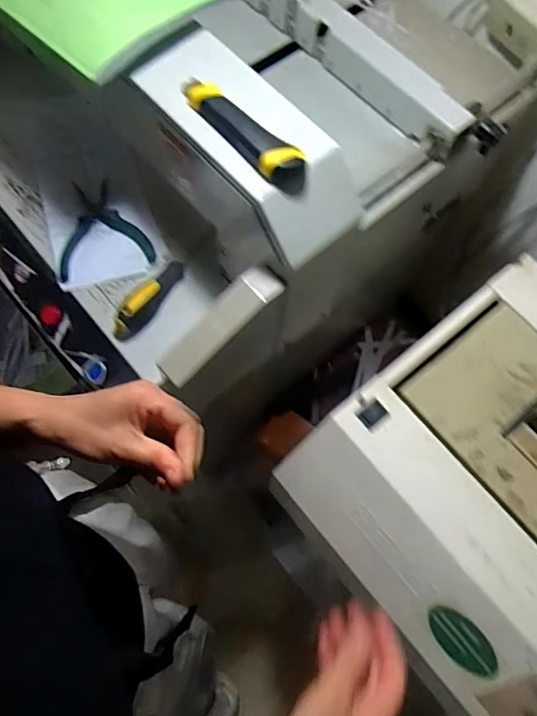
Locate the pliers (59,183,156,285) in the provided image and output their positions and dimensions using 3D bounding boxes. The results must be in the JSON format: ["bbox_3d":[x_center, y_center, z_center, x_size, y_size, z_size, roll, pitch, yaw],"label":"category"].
[{"bbox_3d":[-0.216,-0.168,0.662,0.114,0.025,0.131,-16,69,-9],"label":"pliers"}]

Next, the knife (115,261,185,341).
[{"bbox_3d":[-0.138,-0.071,0.619,0.030,0.040,0.113,32,69,11],"label":"knife"}]

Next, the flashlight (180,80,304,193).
[{"bbox_3d":[-0.025,-0.209,0.484,0.031,0.026,0.154,-38,74,-17],"label":"flashlight"}]

